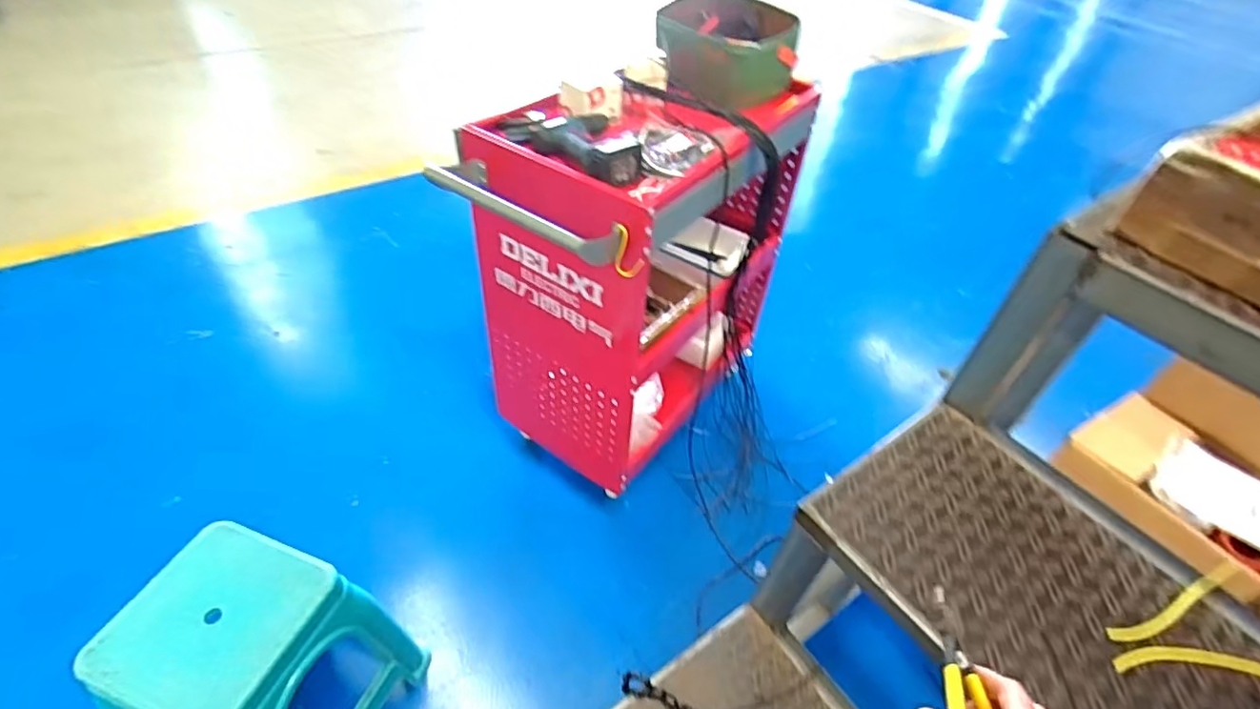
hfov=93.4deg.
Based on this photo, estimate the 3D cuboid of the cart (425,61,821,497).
[{"bbox_3d":[0.055,-0.241,1.455,0.449,0.811,0.756,34,52,26],"label":"cart"}]

